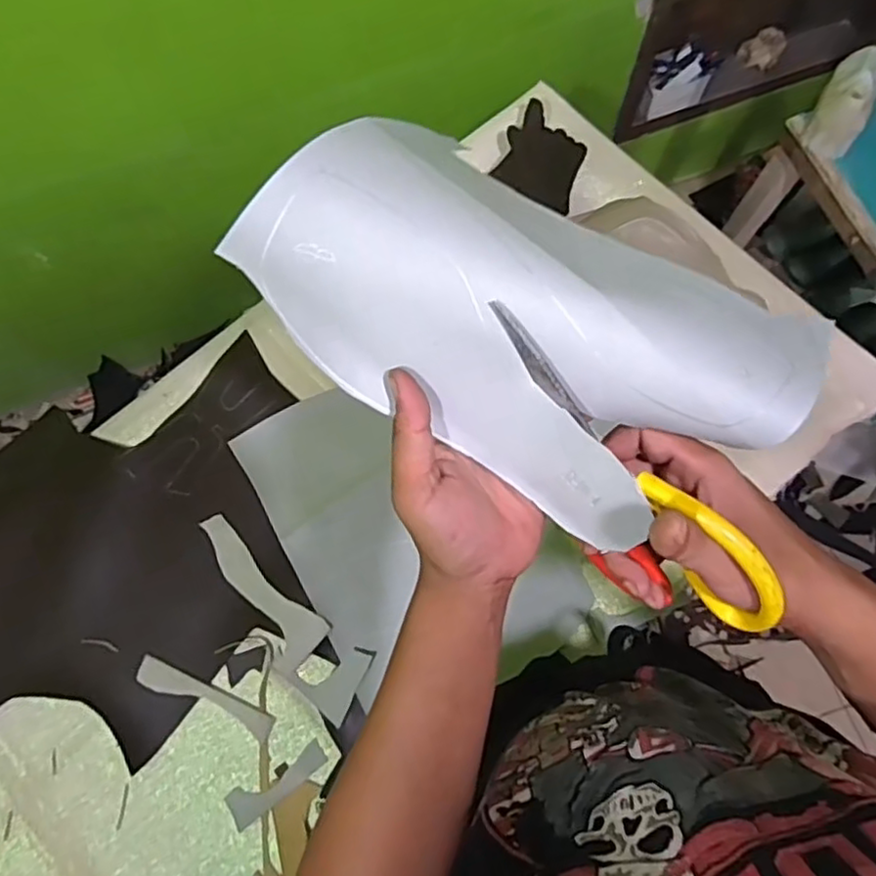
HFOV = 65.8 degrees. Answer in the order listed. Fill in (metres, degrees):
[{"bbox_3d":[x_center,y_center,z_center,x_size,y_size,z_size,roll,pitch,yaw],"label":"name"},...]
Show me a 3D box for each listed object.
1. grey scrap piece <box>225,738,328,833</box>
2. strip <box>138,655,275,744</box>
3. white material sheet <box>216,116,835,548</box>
[{"bbox_3d":[-0.171,0.364,0.719,0.111,0.005,0.037,-35,75,-9],"label":"grey scrap piece"},{"bbox_3d":[-0.256,0.286,0.742,0.160,0.006,0.028,24,78,5],"label":"strip"},{"bbox_3d":[0.045,-0.054,0.349,0.291,0.081,0.150,21,74,-7],"label":"white material sheet"}]

